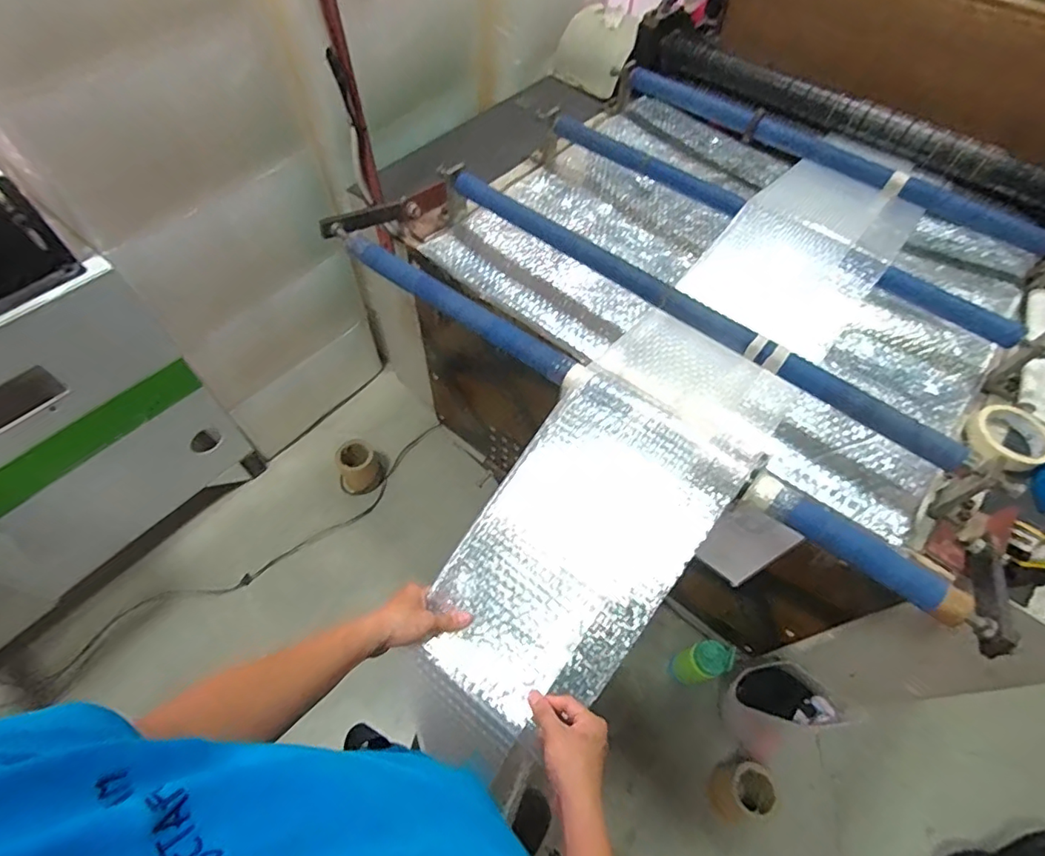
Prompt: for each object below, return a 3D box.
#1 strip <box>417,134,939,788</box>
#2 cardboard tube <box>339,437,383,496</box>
[{"bbox_3d":[0.261,-0.086,0.713,0.220,0.119,1.058,35,69,18],"label":"strip"},{"bbox_3d":[-0.460,0.110,1.448,0.111,0.126,0.102,1,58,-2],"label":"cardboard tube"}]

